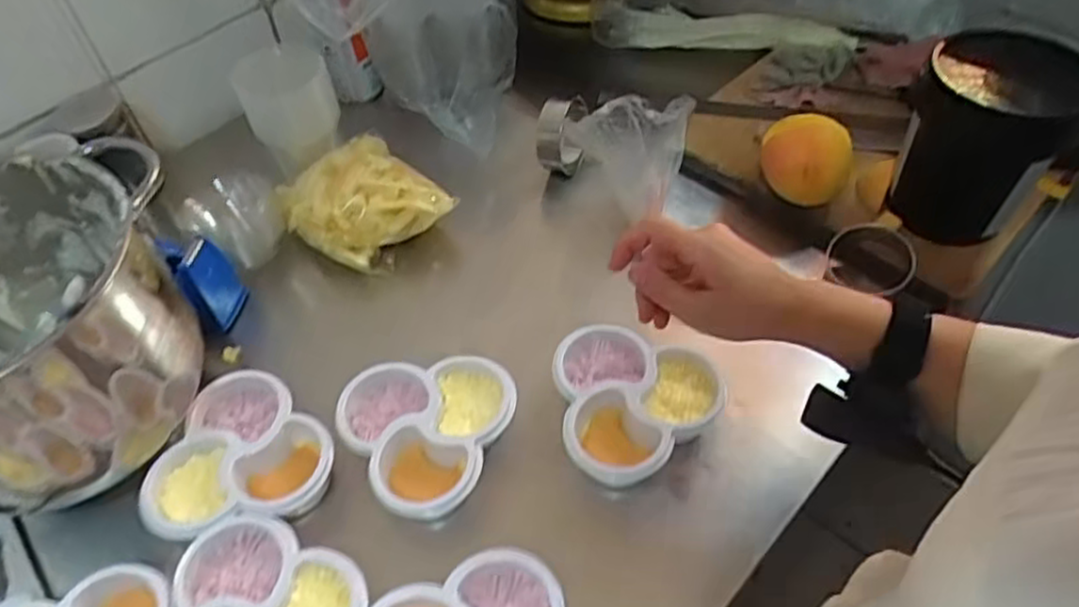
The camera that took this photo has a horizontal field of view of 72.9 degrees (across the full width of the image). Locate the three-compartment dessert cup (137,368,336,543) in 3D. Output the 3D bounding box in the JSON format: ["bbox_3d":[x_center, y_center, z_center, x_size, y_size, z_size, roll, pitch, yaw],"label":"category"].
[{"bbox_3d":[-0.237,0.132,0.595,0.129,0.041,0.144,15,53,16],"label":"three-compartment dessert cup"}]

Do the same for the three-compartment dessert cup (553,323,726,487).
[{"bbox_3d":[0.084,0.079,0.615,0.132,0.041,0.133,-2,50,3],"label":"three-compartment dessert cup"}]

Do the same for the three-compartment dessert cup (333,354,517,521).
[{"bbox_3d":[-0.091,0.113,0.606,0.146,0.045,0.134,-9,50,-3],"label":"three-compartment dessert cup"}]

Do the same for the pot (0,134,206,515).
[{"bbox_3d":[-0.390,0.027,0.554,0.226,0.194,0.212,-17,51,-10],"label":"pot"}]

